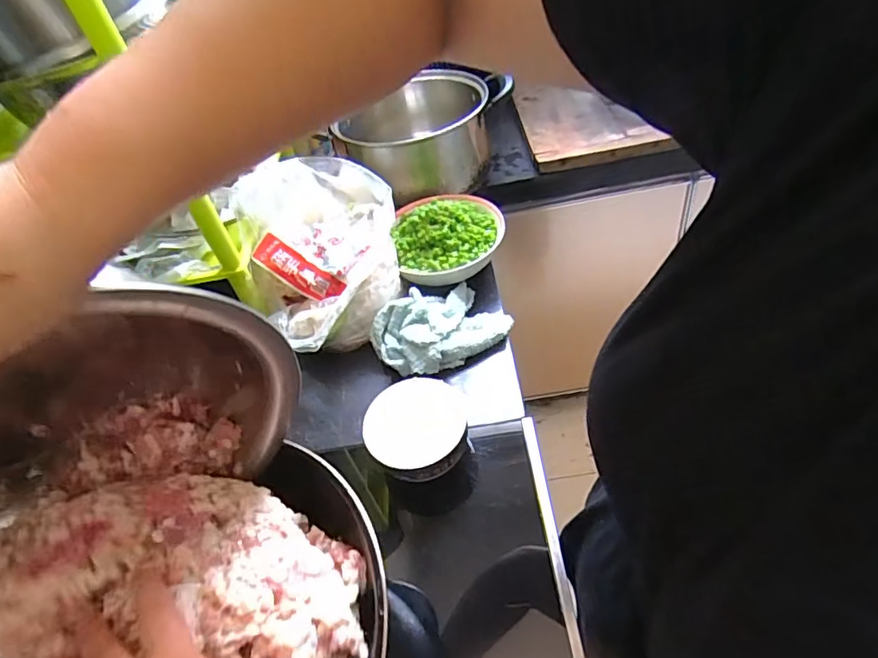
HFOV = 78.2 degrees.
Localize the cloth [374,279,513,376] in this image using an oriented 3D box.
[{"bbox_3d":[0.000,-0.008,0.671,0.162,0.045,0.115,-26,44,-21],"label":"cloth"}]

